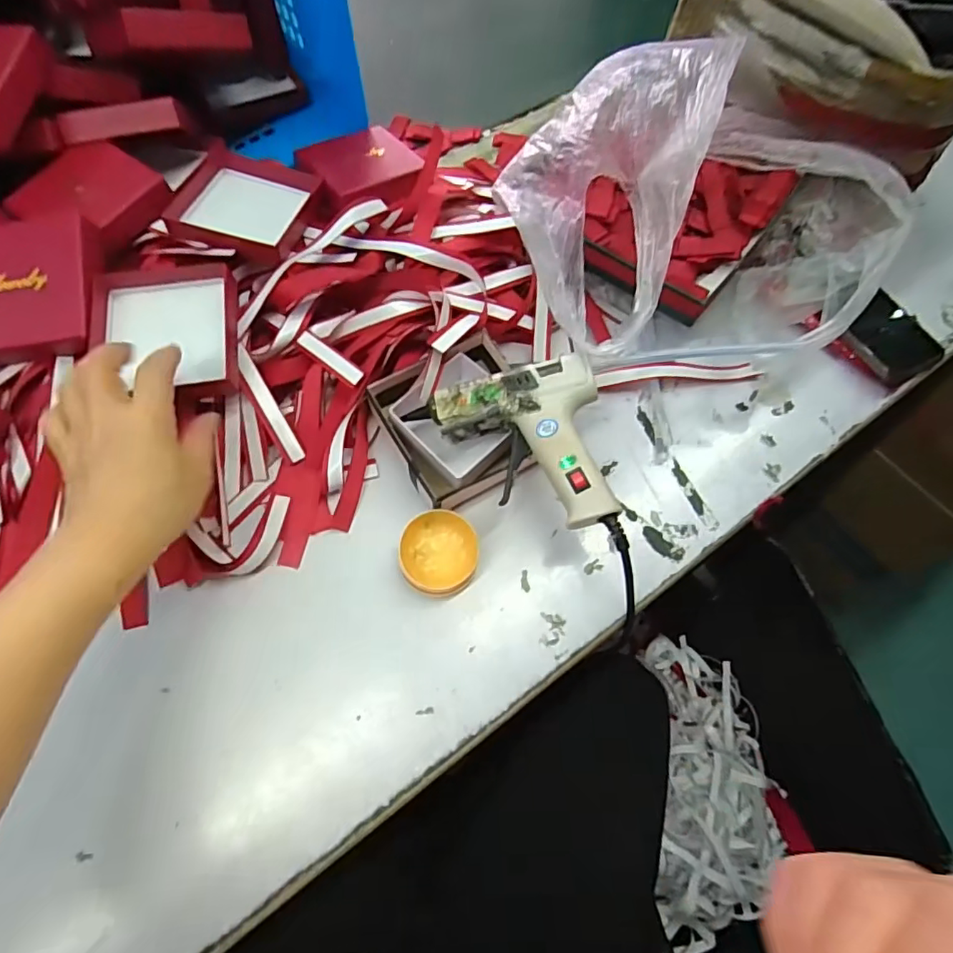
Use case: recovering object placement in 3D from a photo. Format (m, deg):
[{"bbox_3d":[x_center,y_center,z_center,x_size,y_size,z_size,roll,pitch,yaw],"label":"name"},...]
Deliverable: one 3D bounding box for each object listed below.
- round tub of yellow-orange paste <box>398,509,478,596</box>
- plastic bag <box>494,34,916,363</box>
[{"bbox_3d":[-0.025,0.052,0.380,0.051,0.023,0.053,1,67,-2],"label":"round tub of yellow-orange paste"},{"bbox_3d":[0.162,-0.189,0.422,0.268,0.147,0.216,-8,68,-6],"label":"plastic bag"}]

